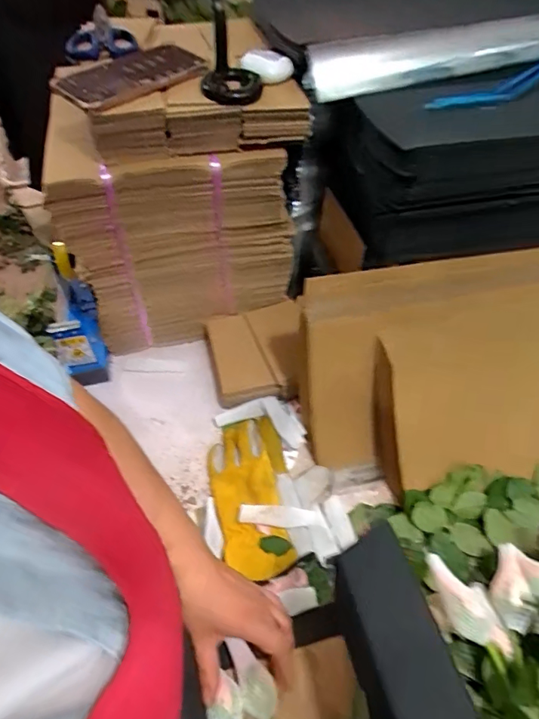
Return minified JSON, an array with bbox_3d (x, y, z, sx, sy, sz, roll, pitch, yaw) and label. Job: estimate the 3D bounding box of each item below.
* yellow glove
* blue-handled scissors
[{"bbox_3d":[-0.024,0.164,0.586,0.095,0.034,0.204,-11,53,-7],"label":"yellow glove"},{"bbox_3d":[-0.206,-0.409,0.589,0.078,0.016,0.144,-6,52,-4],"label":"blue-handled scissors"}]

